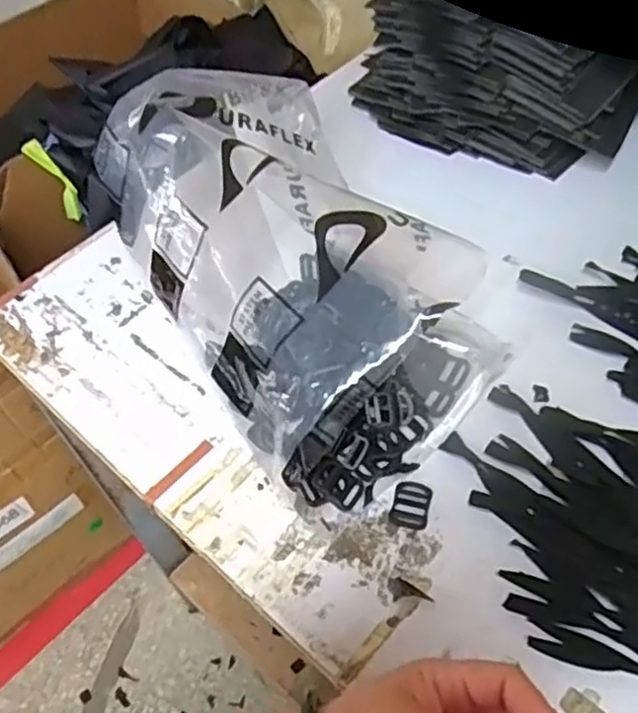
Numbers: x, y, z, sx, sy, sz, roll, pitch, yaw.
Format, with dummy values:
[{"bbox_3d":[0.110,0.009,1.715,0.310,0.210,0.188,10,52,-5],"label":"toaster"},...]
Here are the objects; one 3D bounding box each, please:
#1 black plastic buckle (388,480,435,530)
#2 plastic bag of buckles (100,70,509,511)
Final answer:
[{"bbox_3d":[0.066,0.105,0.494,0.026,0.004,0.035,13,55,15],"label":"black plastic buckle"},{"bbox_3d":[-0.019,-0.076,0.525,0.196,0.187,0.311,-27,55,-15],"label":"plastic bag of buckles"}]

